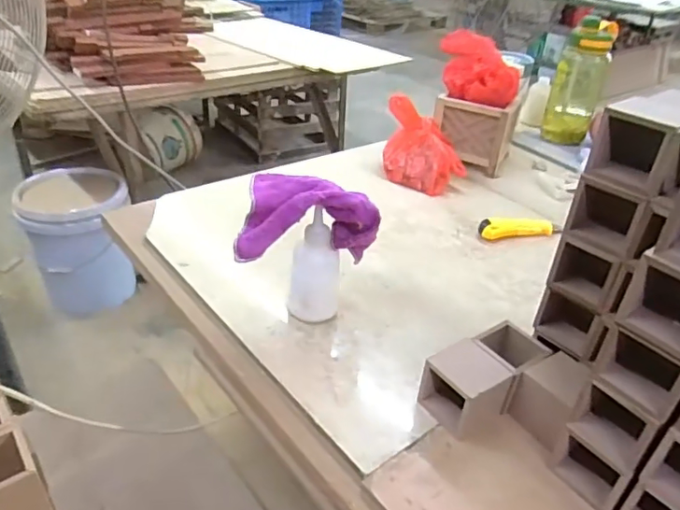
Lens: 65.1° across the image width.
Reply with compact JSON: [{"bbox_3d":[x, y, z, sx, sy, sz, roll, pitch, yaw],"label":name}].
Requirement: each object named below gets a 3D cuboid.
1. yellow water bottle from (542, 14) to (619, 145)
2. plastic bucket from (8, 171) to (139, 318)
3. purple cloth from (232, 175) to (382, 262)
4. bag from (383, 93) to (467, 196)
[{"bbox_3d":[0.522,-0.369,1.171,0.106,0.286,0.089,15,35,15],"label":"yellow water bottle"},{"bbox_3d":[-0.810,-0.049,1.701,0.287,0.420,0.287,3,33,-2],"label":"plastic bucket"},{"bbox_3d":[-0.036,-0.037,0.598,0.162,0.098,0.070,-4,34,-13],"label":"purple cloth"},{"bbox_3d":[0.160,-0.200,0.996,0.145,0.130,0.134,4,34,-2],"label":"bag"}]

